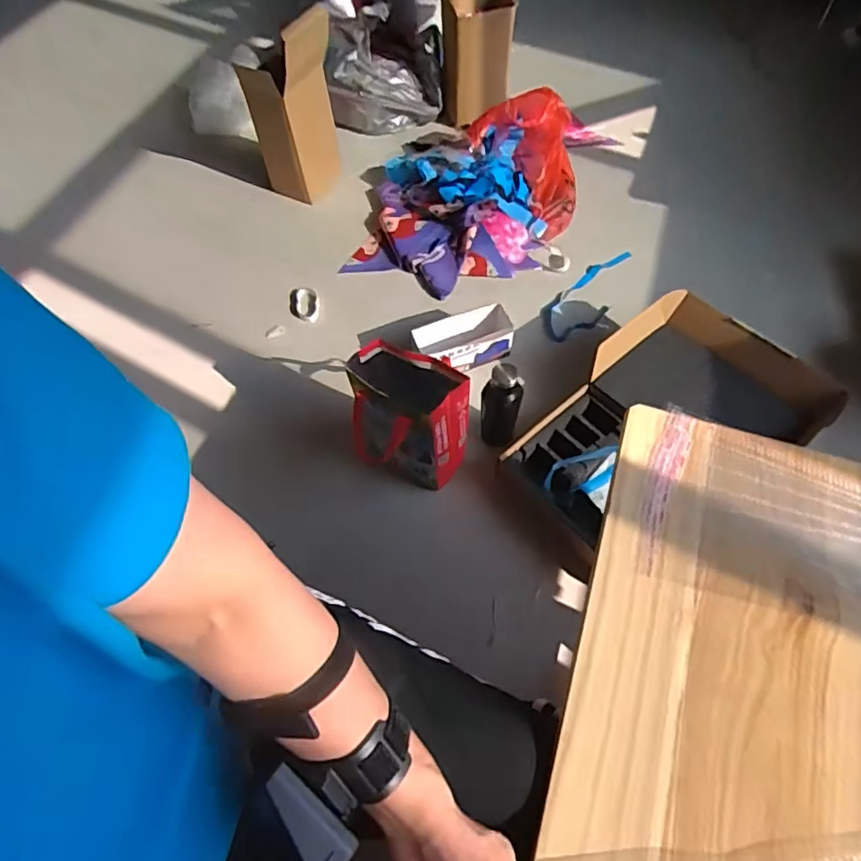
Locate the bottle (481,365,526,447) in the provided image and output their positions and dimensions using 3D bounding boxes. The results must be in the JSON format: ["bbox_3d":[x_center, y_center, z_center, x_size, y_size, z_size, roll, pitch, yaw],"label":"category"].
[{"bbox_3d":[0.132,-0.047,1.070,0.074,0.171,0.084,7,60,7],"label":"bottle"}]

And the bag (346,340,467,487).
[{"bbox_3d":[-0.038,-0.015,1.057,0.203,0.273,0.122,19,62,13],"label":"bag"}]

